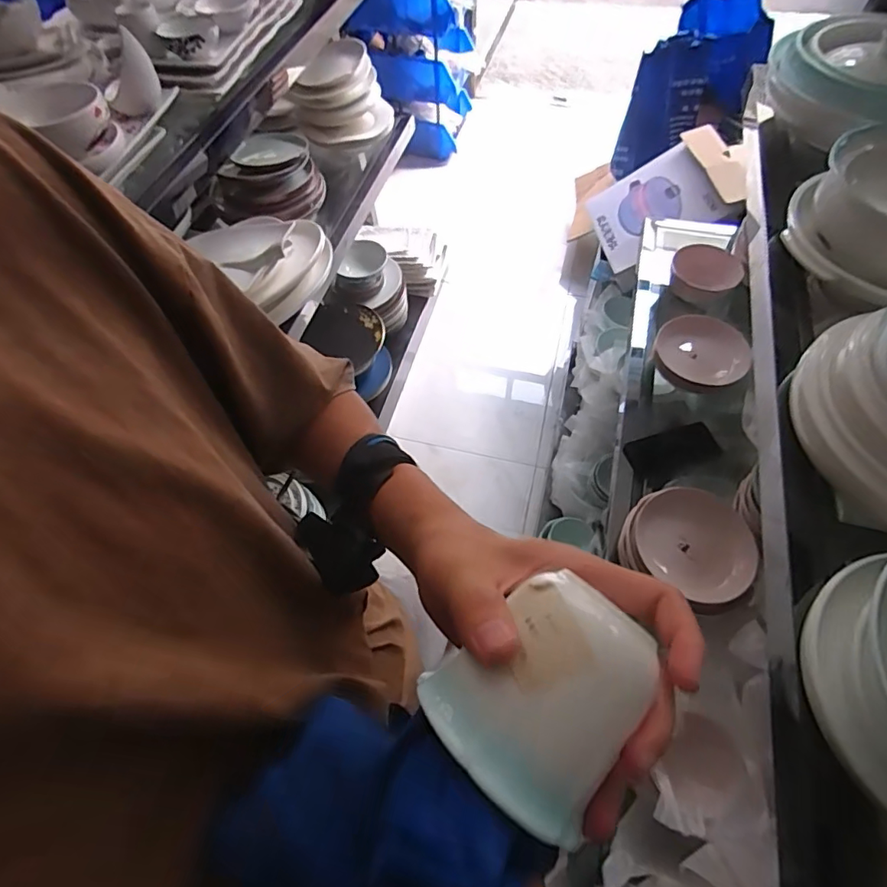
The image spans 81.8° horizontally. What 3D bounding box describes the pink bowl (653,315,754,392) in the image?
[{"bbox_3d":[0.510,-0.179,1.017,0.159,0.051,0.167,-1,59,2],"label":"pink bowl"}]

